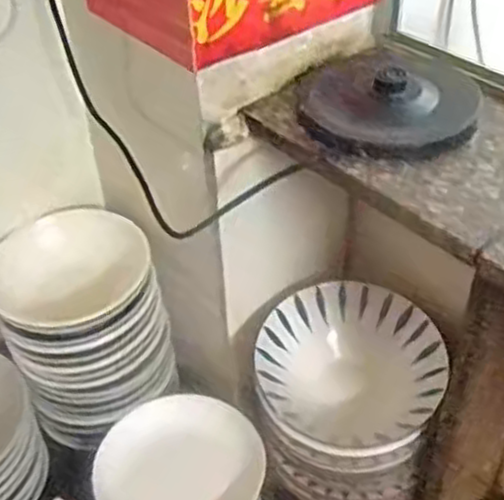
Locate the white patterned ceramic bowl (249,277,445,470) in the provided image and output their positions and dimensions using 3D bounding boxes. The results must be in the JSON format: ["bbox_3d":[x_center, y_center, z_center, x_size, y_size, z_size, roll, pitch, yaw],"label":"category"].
[{"bbox_3d":[0.095,0.136,0.780,0.174,0.093,0.191,-2,41,1],"label":"white patterned ceramic bowl"}]

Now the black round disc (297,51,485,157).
[{"bbox_3d":[0.116,-0.131,0.652,0.151,0.033,0.151,-2,41,1],"label":"black round disc"}]

